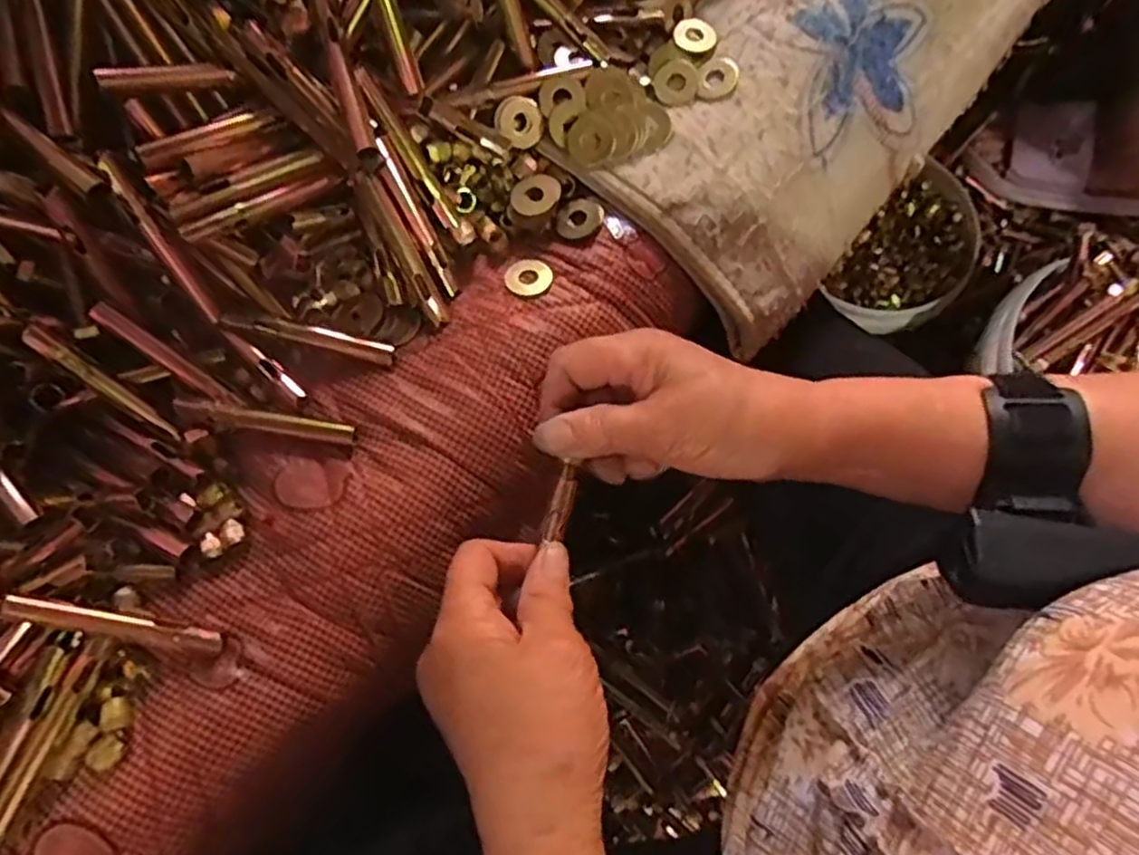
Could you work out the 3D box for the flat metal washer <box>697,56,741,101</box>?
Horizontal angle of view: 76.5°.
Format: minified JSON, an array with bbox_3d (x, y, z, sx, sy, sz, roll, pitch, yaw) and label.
[{"bbox_3d":[0.083,-0.195,0.401,0.022,0.004,0.027,12,75,5],"label":"flat metal washer"}]

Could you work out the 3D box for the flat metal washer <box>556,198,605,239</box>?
[{"bbox_3d":[0.005,-0.112,0.389,0.026,0.004,0.023,-35,74,0],"label":"flat metal washer"}]

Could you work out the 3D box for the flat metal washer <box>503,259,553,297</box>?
[{"bbox_3d":[-0.022,-0.079,0.380,0.024,0.004,0.023,1,65,-1],"label":"flat metal washer"}]

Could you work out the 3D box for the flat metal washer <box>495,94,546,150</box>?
[{"bbox_3d":[-0.027,-0.166,0.390,0.027,0.007,0.025,1,107,4],"label":"flat metal washer"}]

